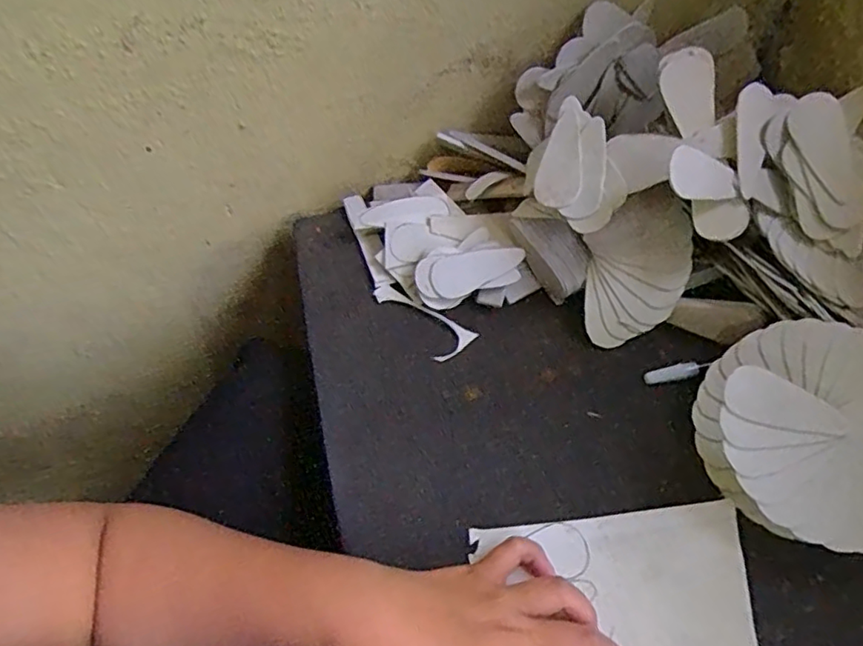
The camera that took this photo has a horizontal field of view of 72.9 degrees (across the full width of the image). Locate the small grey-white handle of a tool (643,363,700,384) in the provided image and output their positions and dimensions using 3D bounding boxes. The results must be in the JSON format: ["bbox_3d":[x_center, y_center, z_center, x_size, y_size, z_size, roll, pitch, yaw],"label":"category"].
[{"bbox_3d":[0.171,0.036,0.417,0.038,0.006,0.011,-8,57,-2],"label":"small grey-white handle of a tool"}]

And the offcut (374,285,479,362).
[{"bbox_3d":[-0.011,0.000,0.447,0.086,0.004,0.036,27,63,19],"label":"offcut"}]

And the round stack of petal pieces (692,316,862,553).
[{"bbox_3d":[0.235,0.067,0.356,0.124,0.065,0.131,-2,58,2],"label":"round stack of petal pieces"}]

